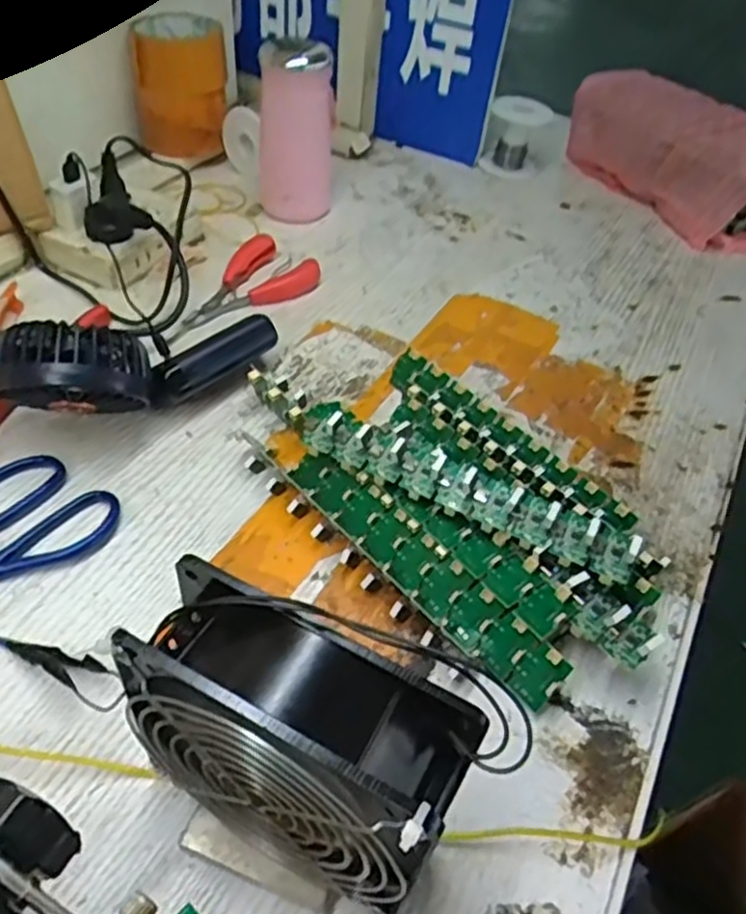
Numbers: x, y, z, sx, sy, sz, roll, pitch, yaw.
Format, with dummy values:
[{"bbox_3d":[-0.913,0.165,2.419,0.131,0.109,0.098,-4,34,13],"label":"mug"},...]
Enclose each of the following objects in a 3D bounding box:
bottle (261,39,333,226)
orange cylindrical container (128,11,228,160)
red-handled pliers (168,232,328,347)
[{"bbox_3d":[-0.071,-0.290,0.656,0.068,0.134,0.058,-1,47,-9],"label":"bottle"},{"bbox_3d":[-0.189,-0.363,0.712,0.084,0.100,0.084,-8,48,-14],"label":"orange cylindrical container"},{"bbox_3d":[-0.104,-0.131,0.581,0.069,0.019,0.136,26,49,16],"label":"red-handled pliers"}]

